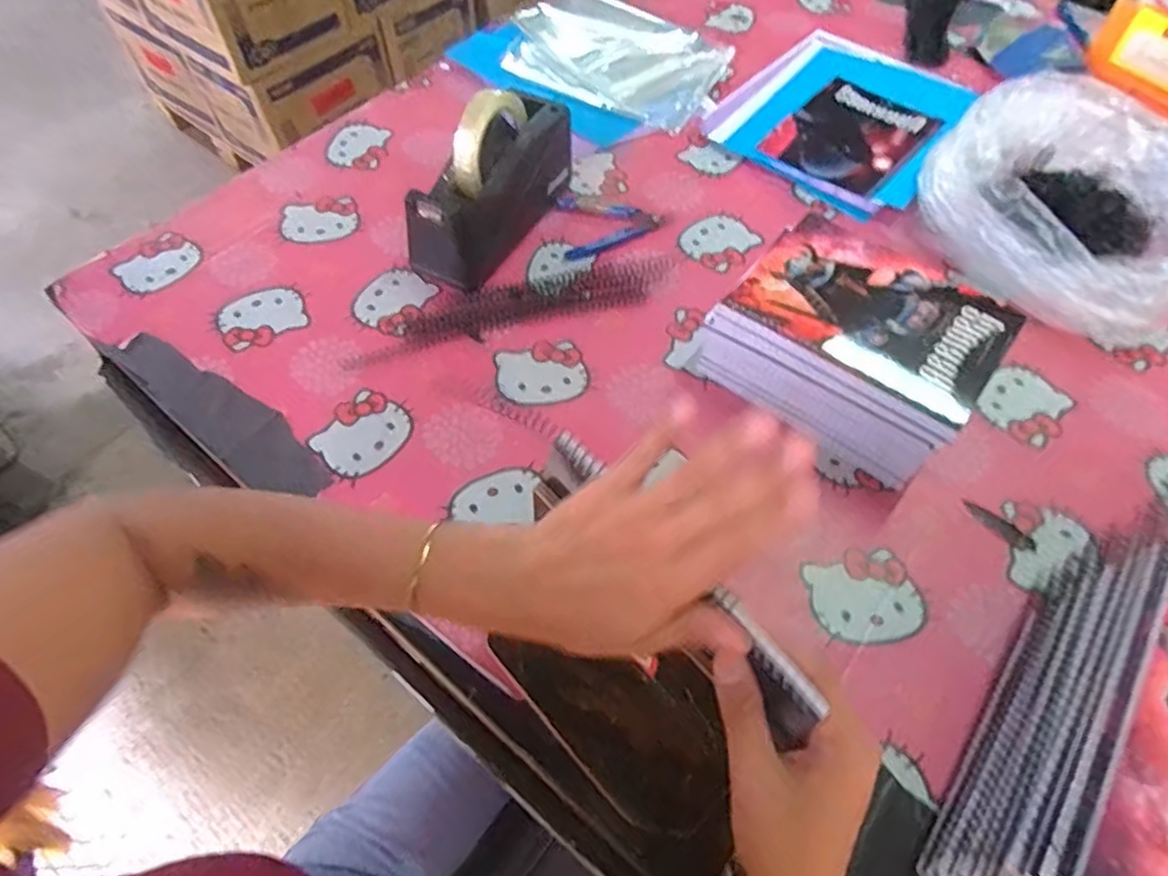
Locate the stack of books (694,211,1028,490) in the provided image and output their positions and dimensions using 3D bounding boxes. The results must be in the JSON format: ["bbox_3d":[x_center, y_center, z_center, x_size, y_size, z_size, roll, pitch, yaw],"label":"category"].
[{"bbox_3d":[0.221,-0.080,0.560,0.198,0.089,0.147,36,64,20],"label":"stack of books"}]

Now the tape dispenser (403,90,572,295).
[{"bbox_3d":[-0.087,-0.249,0.643,0.070,0.120,0.196,29,62,17],"label":"tape dispenser"}]

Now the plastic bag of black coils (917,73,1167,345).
[{"bbox_3d":[0.473,-0.226,0.651,0.223,0.090,0.269,-33,64,-19],"label":"plastic bag of black coils"}]

